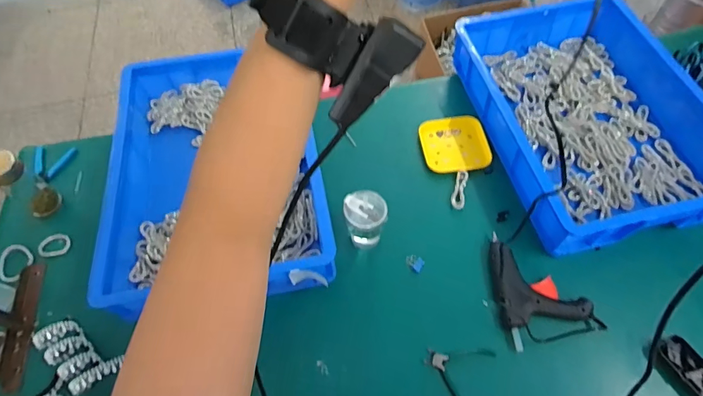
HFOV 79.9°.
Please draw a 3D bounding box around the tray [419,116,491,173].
[{"bbox_3d":[0.228,-0.120,0.924,0.143,0.016,0.138,-1,60,2],"label":"tray"}]

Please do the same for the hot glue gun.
[{"bbox_3d":[0.332,0.155,0.756,0.145,0.032,0.195,-9,60,-2],"label":"hot glue gun"}]

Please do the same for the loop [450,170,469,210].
[{"bbox_3d":[0.227,-0.017,0.873,0.027,0.010,0.085,14,61,11],"label":"loop"}]

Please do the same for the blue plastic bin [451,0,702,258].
[{"bbox_3d":[0.495,-0.183,0.877,0.387,0.103,0.545,-10,60,-3],"label":"blue plastic bin"}]

